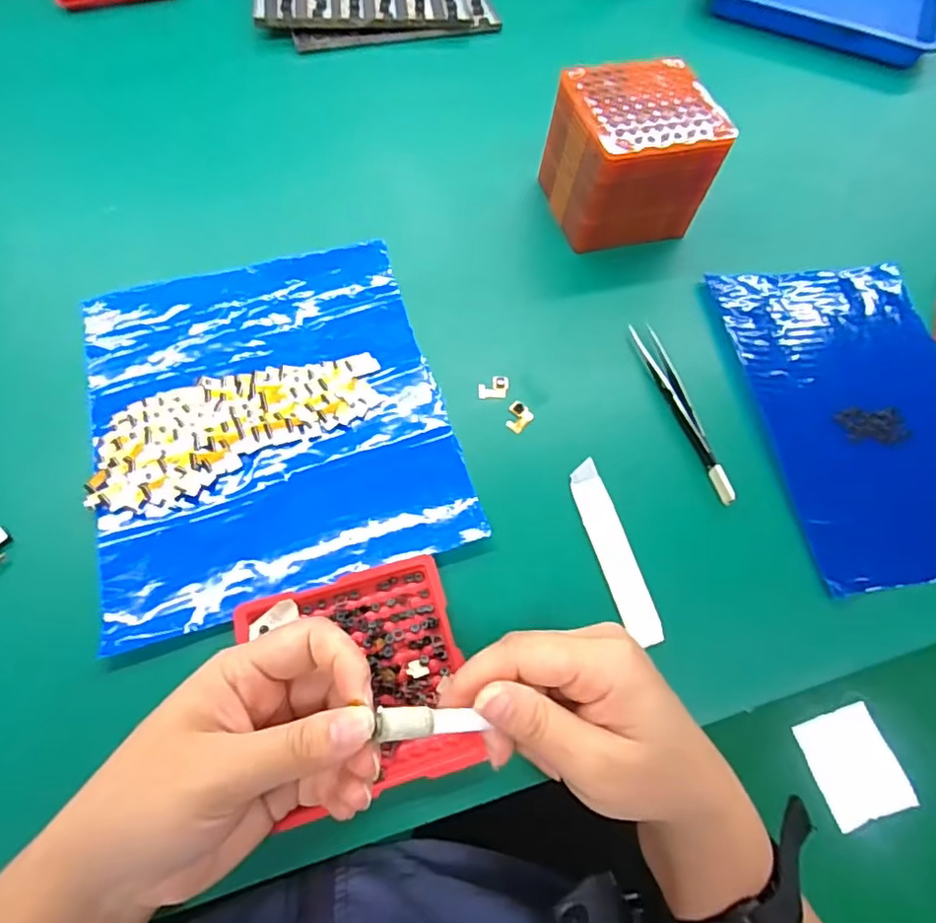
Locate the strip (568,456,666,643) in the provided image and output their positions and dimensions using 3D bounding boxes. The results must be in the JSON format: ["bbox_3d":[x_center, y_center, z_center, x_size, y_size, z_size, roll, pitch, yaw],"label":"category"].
[{"bbox_3d":[0.079,0.048,0.322,0.019,0.004,0.101,-15,65,-5],"label":"strip"}]

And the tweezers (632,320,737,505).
[{"bbox_3d":[0.129,-0.033,0.359,0.016,0.008,0.125,-11,65,-9],"label":"tweezers"}]

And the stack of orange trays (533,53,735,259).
[{"bbox_3d":[0.110,-0.205,0.408,0.093,0.081,0.082,-13,66,-10],"label":"stack of orange trays"}]

